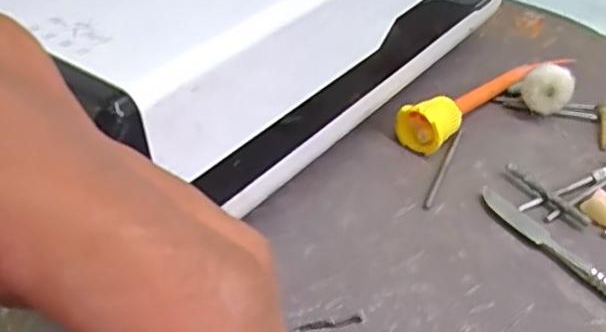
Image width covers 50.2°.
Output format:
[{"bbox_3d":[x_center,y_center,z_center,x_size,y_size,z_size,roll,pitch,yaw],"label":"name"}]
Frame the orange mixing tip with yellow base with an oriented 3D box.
[{"bbox_3d":[0.070,-0.029,0.240,0.085,0.015,0.016,-29,47,-28],"label":"orange mixing tip with yellow base"}]

